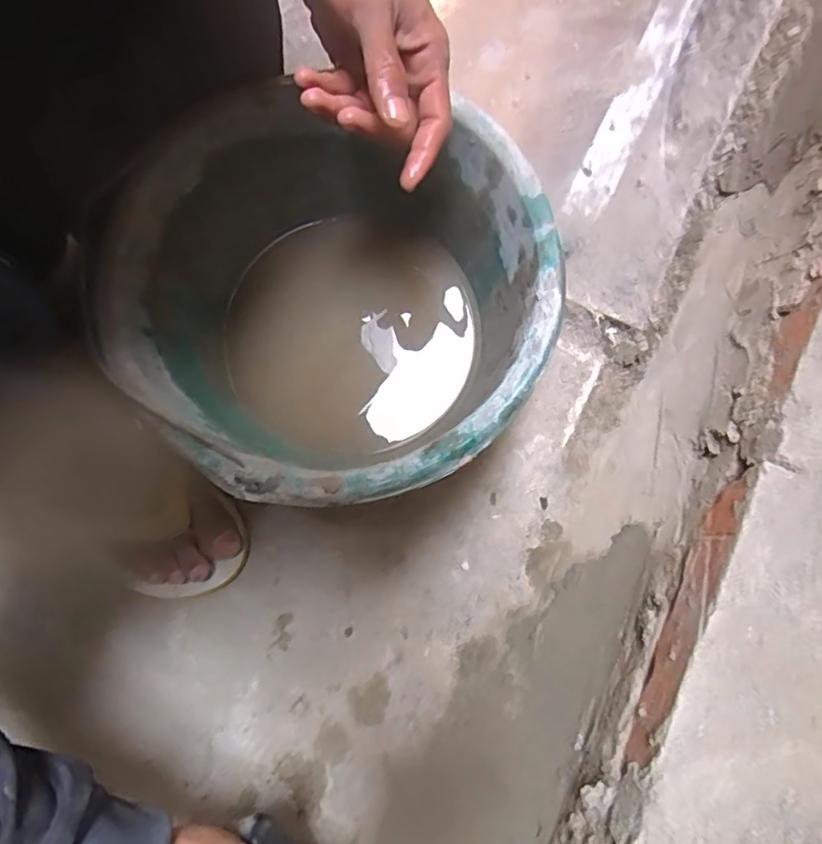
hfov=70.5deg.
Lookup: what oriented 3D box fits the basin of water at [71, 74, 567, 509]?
[{"bbox_3d":[-0.050,-0.068,0.394,0.262,0.134,0.250,0,76,1],"label":"basin of water"}]

